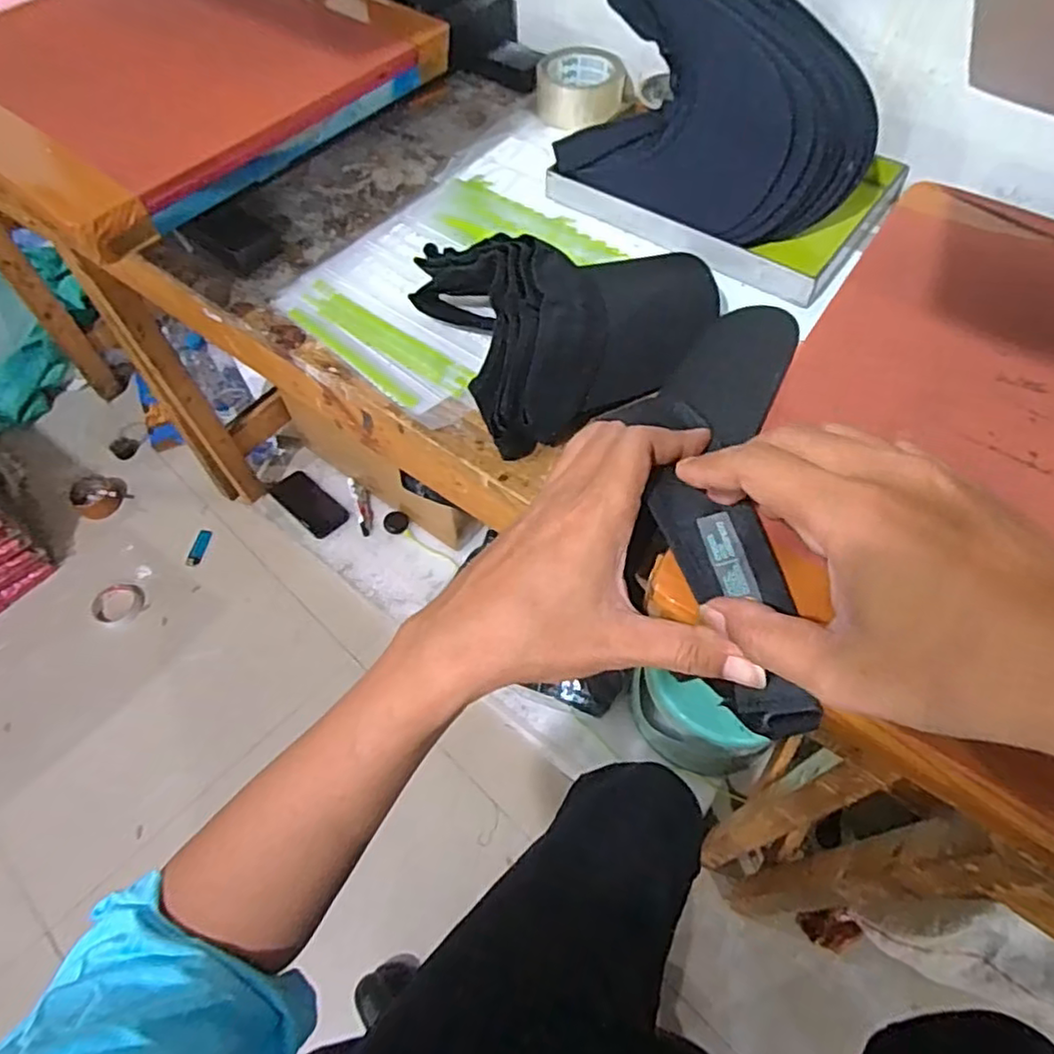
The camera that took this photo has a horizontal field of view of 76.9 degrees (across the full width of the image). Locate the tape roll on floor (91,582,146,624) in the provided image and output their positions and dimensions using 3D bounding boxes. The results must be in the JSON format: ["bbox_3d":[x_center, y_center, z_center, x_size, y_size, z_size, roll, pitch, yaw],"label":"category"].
[{"bbox_3d":[-0.774,0.145,1.257,0.091,0.029,0.082,11,60,8],"label":"tape roll on floor"}]

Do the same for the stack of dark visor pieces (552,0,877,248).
[{"bbox_3d":[0.187,-0.402,0.621,0.278,0.165,0.154,28,64,17],"label":"stack of dark visor pieces"}]

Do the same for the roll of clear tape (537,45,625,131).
[{"bbox_3d":[0.064,-0.517,0.781,0.104,0.039,0.112,2,59,2],"label":"roll of clear tape"}]

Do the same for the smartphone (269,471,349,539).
[{"bbox_3d":[-0.441,-0.045,1.348,0.170,0.014,0.083,39,78,18],"label":"smartphone"}]

